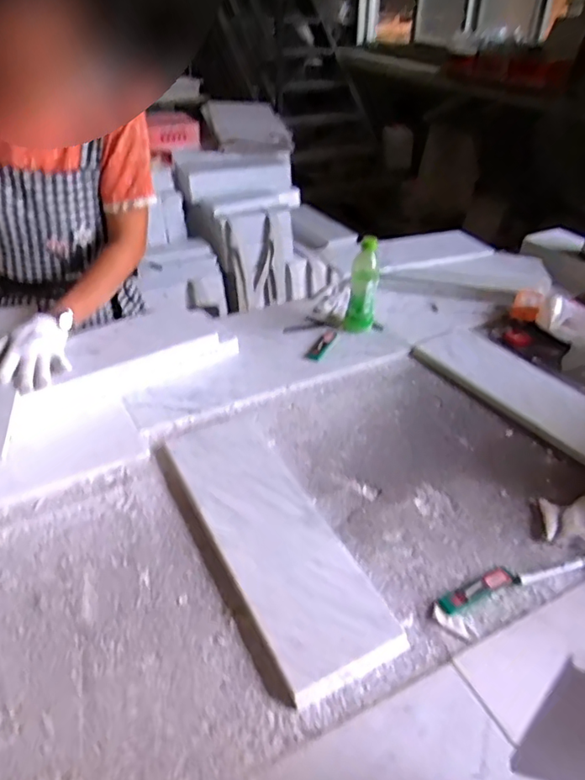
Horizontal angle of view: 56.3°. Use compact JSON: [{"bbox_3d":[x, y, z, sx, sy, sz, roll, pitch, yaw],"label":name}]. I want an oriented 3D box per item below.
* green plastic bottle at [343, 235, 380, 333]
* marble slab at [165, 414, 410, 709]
[{"bbox_3d":[0.153,-0.226,1.193,0.066,0.201,0.058,6,37,6],"label":"green plastic bottle"},{"bbox_3d":[-0.034,0.195,0.780,0.155,0.029,0.458,-18,41,-23],"label":"marble slab"}]

